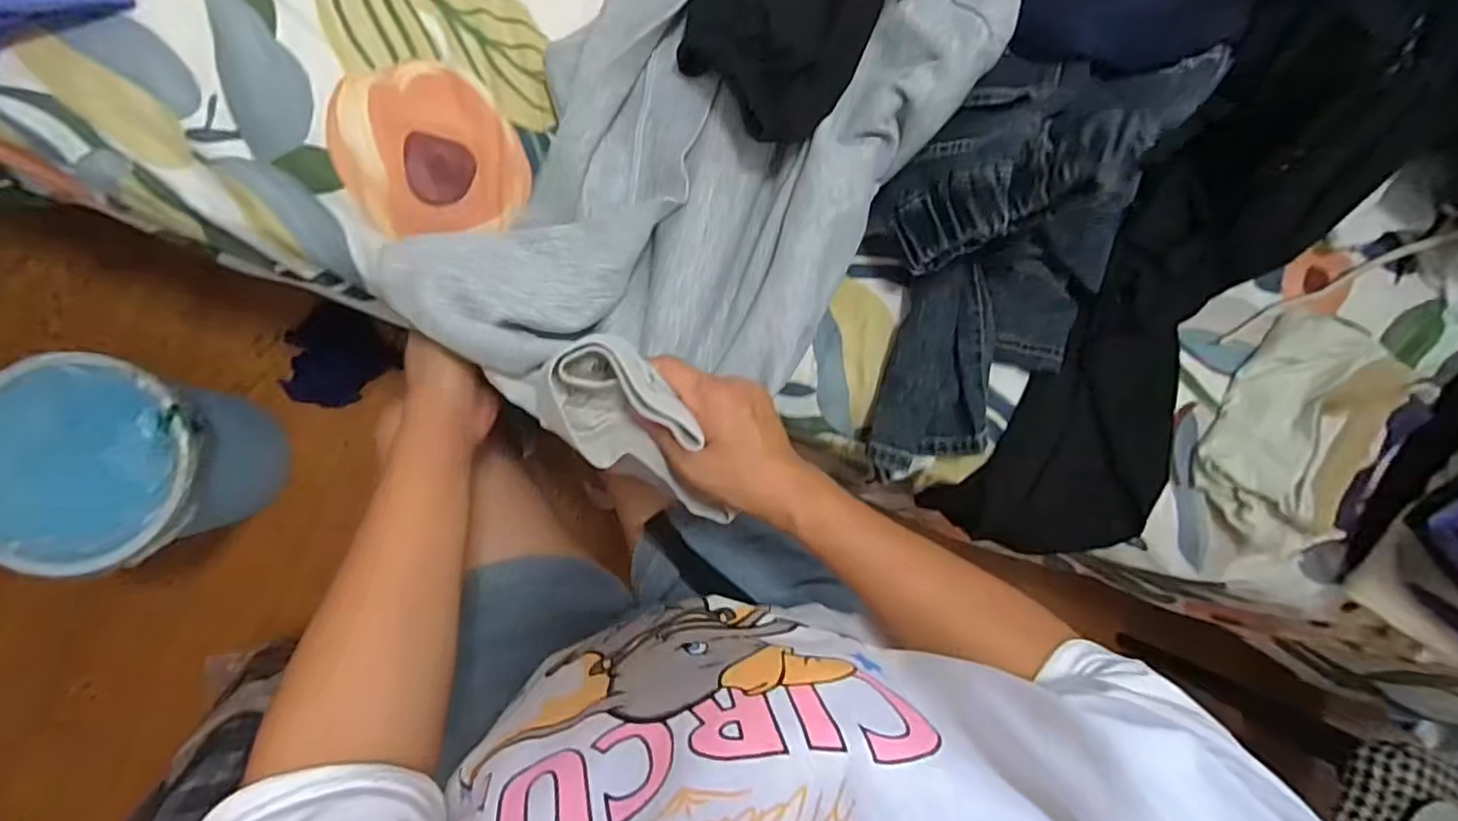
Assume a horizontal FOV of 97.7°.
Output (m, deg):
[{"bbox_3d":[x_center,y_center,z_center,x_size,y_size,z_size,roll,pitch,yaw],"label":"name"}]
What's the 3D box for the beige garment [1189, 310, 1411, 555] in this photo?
[{"bbox_3d":[0.515,0.018,0.582,0.117,0.053,0.208,34,83,-4],"label":"beige garment"}]

